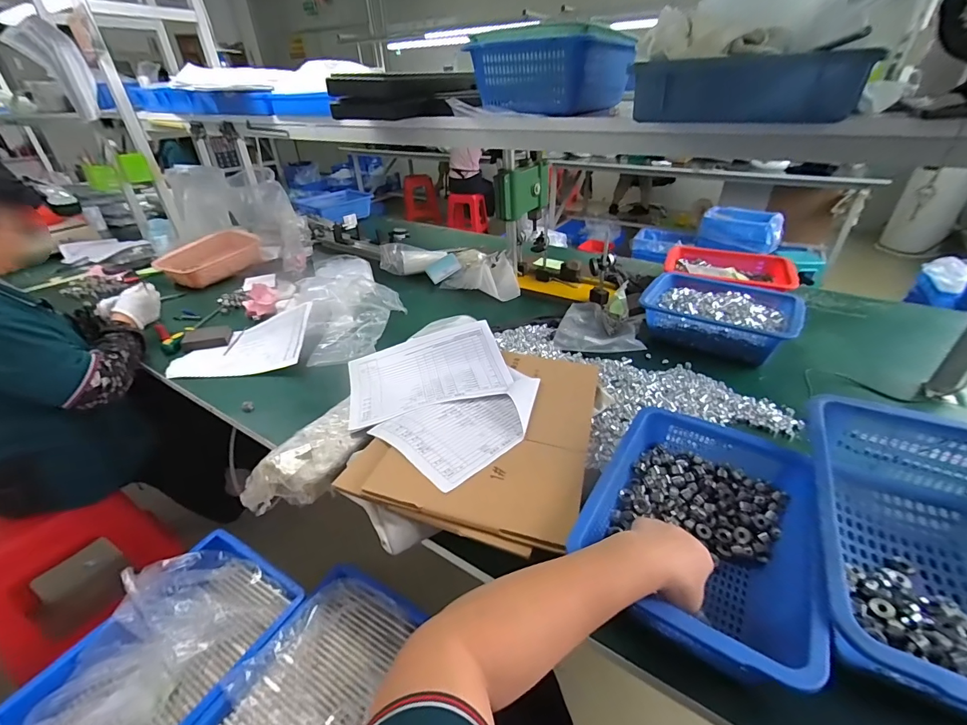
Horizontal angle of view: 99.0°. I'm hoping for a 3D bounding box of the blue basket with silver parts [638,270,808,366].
[{"bbox_3d":[0.549,-0.102,0.977,0.300,0.122,0.246,21,40,30],"label":"blue basket with silver parts"}]

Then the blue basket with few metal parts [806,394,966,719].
[{"bbox_3d":[0.505,0.213,0.450,0.266,0.126,0.363,17,38,25],"label":"blue basket with few metal parts"}]

